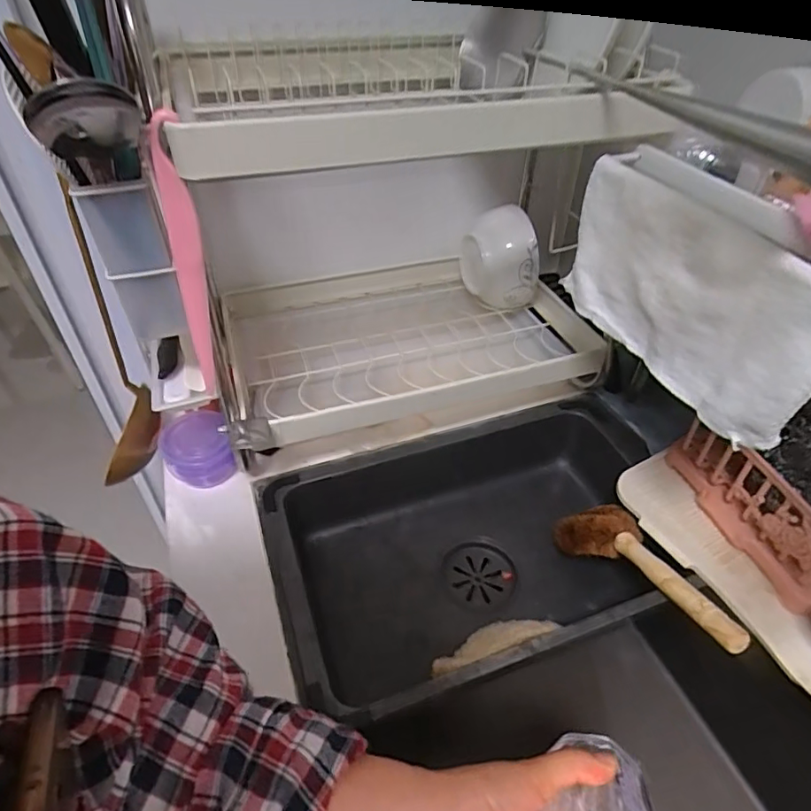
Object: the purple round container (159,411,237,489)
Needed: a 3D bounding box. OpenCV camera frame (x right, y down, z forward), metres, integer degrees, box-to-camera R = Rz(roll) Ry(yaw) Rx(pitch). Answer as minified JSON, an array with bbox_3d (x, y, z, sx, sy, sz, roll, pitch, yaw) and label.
[{"bbox_3d":[-0.198,0.043,0.513,0.060,0.049,0.060,-3,36,2],"label":"purple round container"}]

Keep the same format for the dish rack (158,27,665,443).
[{"bbox_3d":[0.016,-0.141,0.501,0.399,0.312,0.224,-15,37,-14],"label":"dish rack"}]

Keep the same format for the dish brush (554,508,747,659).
[{"bbox_3d":[0.209,0.145,0.470,0.065,0.043,0.201,-13,20,-14],"label":"dish brush"}]

